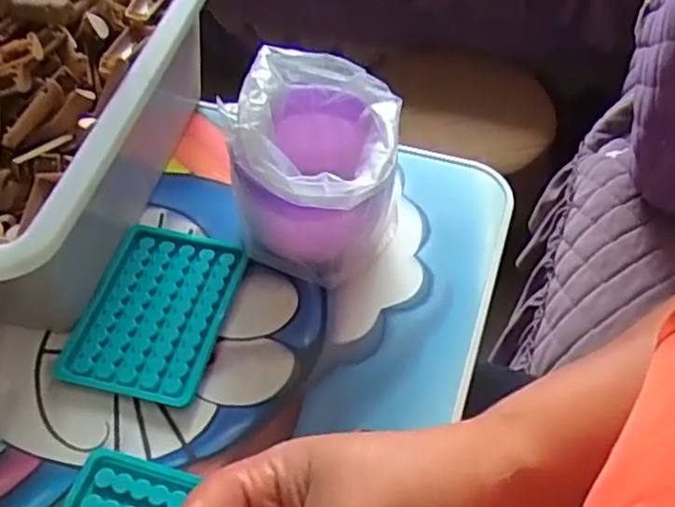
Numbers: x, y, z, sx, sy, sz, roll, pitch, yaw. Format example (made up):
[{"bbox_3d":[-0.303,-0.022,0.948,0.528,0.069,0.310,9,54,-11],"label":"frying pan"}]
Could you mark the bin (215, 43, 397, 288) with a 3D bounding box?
[{"bbox_3d":[-0.013,-0.058,0.471,0.105,0.128,0.115,0,52,3],"label":"bin"}]

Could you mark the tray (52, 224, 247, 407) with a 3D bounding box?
[{"bbox_3d":[-0.126,0.039,0.480,0.095,0.016,0.129,9,53,10],"label":"tray"}]

